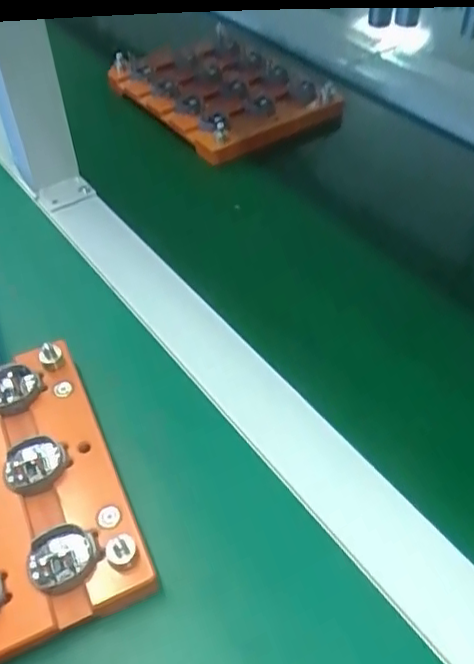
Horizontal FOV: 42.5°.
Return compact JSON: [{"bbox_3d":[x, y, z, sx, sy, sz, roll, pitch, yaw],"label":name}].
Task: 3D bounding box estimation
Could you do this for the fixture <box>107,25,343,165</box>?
[{"bbox_3d":[-0.018,-0.229,0.582,0.155,0.045,0.170,-32,55,-25],"label":"fixture"}]

